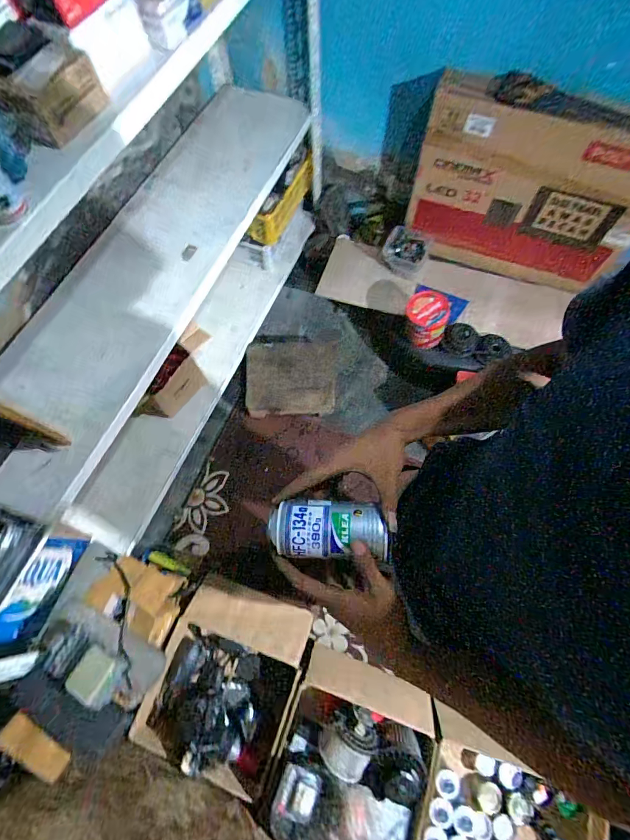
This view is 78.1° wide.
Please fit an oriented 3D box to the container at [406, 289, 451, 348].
[{"bbox_3d":[0.414,-0.390,1.464,0.153,0.184,0.171,15,70,7],"label":"container"}]

